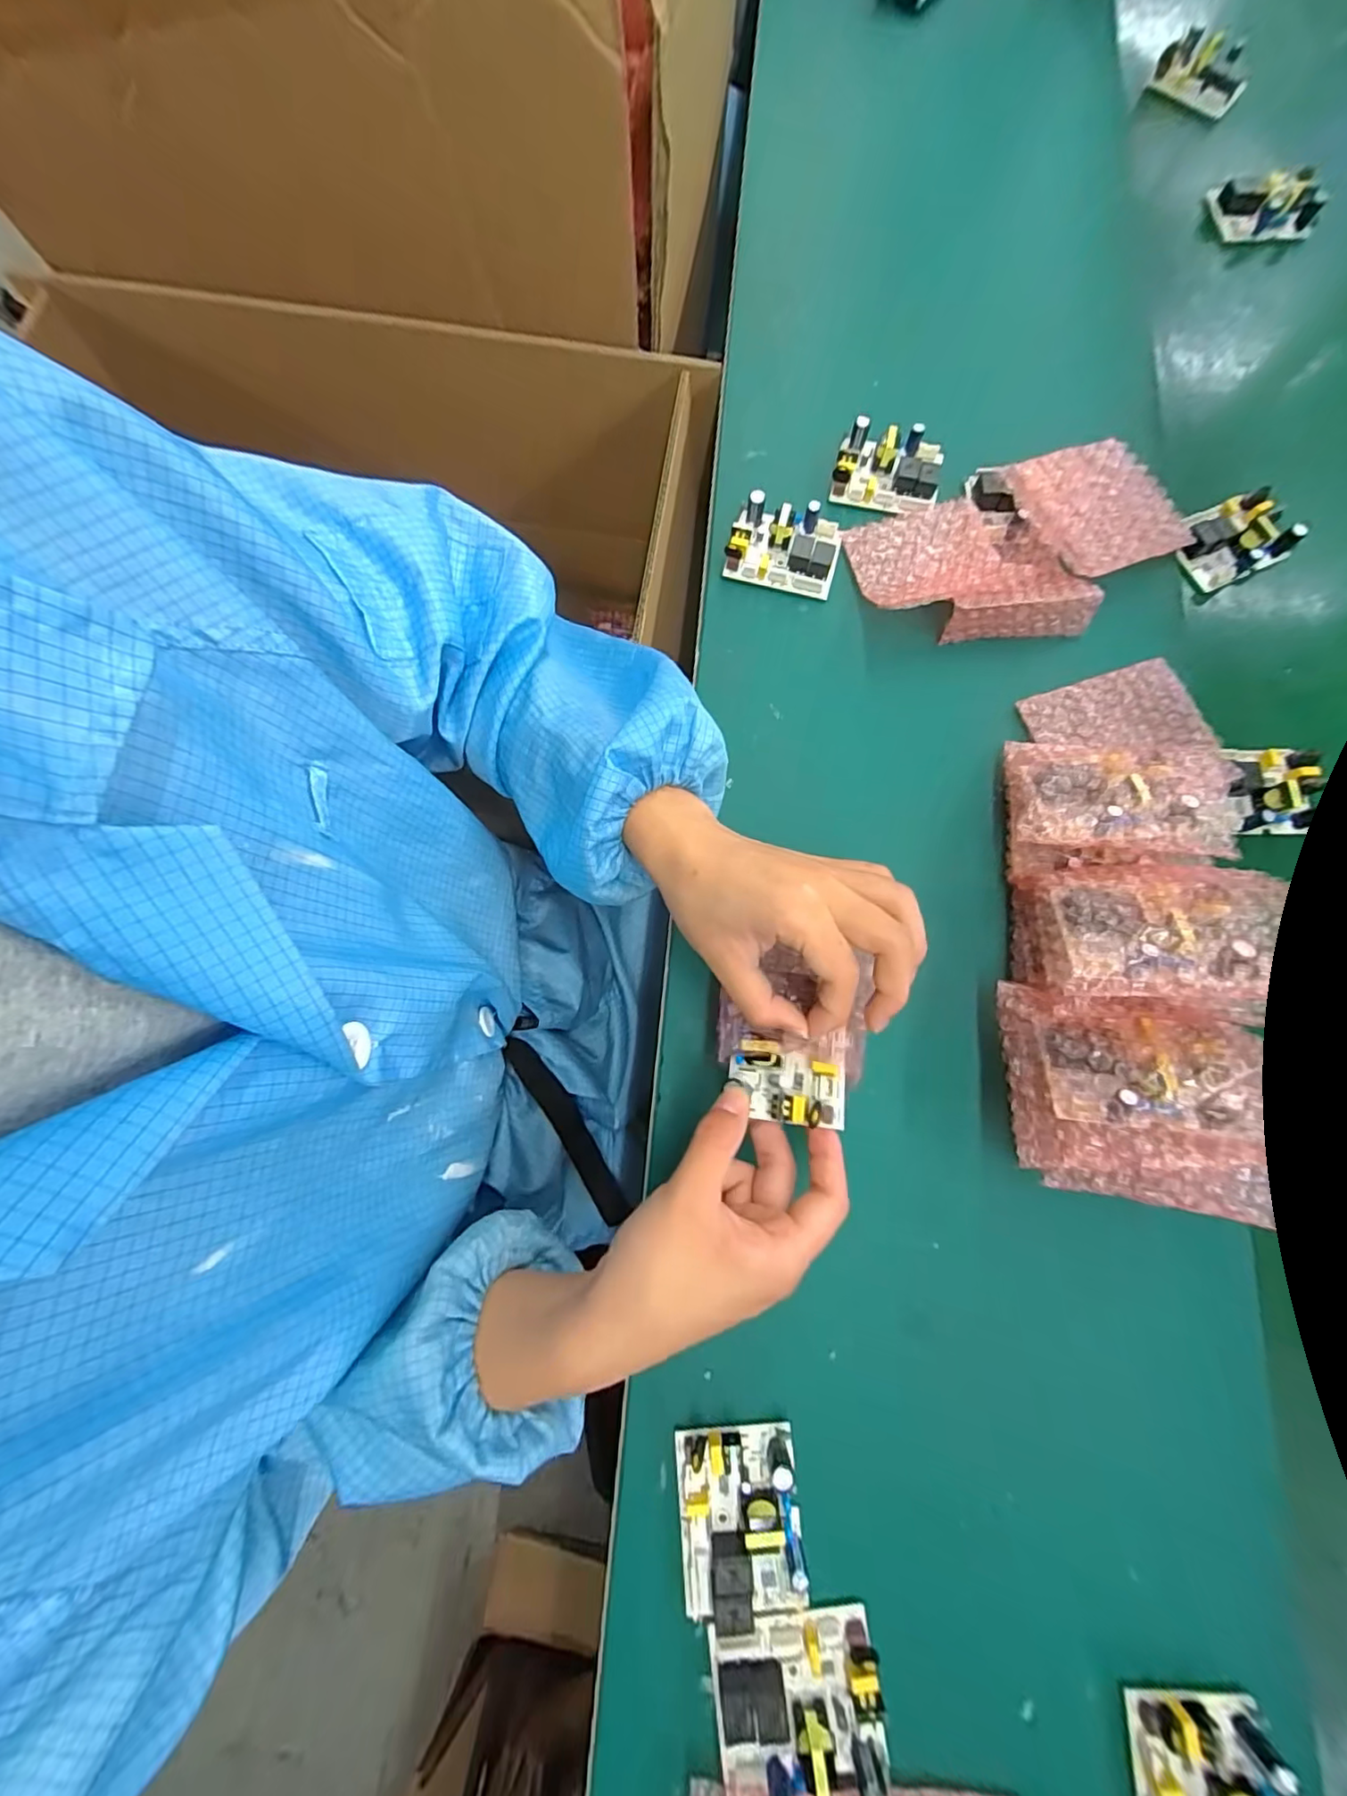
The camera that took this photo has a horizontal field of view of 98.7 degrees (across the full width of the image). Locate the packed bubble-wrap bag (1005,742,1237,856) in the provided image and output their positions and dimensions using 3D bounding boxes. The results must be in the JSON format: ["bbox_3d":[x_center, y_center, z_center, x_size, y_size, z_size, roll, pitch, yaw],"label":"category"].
[{"bbox_3d":[0.266,-0.062,0.348,0.112,0.021,0.080,6,60,17],"label":"packed bubble-wrap bag"}]

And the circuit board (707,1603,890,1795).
[{"bbox_3d":[0.060,0.390,0.274,0.079,0.019,0.064,-4,77,-1],"label":"circuit board"}]

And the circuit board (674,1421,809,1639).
[{"bbox_3d":[0.034,0.321,0.292,0.061,0.024,0.079,-4,77,-1],"label":"circuit board"}]

